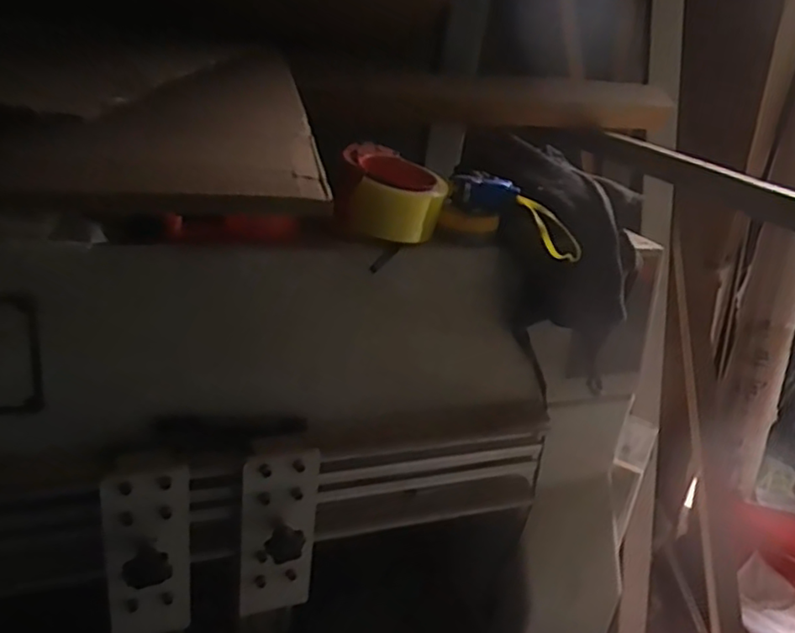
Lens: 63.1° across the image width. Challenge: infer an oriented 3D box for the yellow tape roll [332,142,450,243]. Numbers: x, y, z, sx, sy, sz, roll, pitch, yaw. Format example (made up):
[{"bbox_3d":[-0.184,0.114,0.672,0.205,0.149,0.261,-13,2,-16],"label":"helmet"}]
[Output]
[{"bbox_3d":[-0.006,-0.123,0.647,0.103,0.069,0.126,7,25,-1],"label":"yellow tape roll"}]

